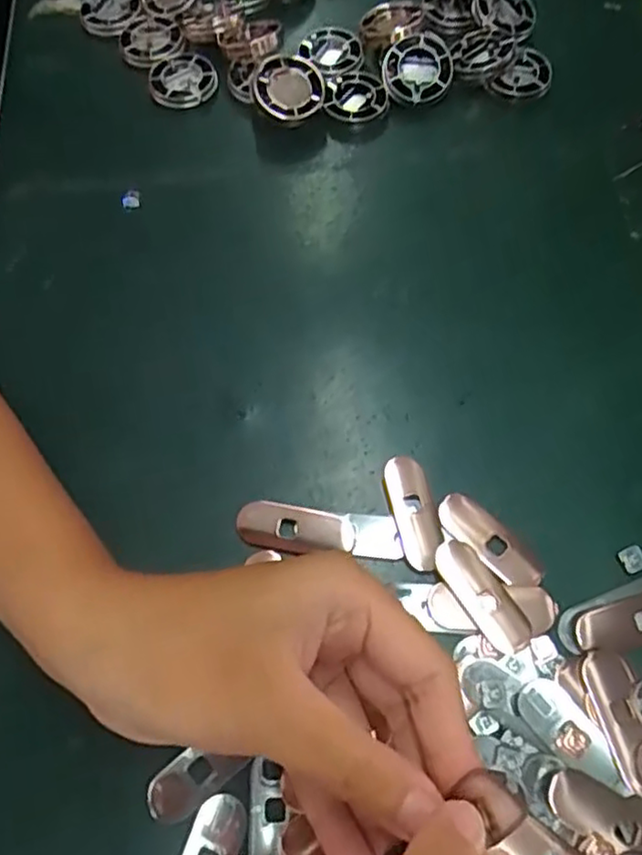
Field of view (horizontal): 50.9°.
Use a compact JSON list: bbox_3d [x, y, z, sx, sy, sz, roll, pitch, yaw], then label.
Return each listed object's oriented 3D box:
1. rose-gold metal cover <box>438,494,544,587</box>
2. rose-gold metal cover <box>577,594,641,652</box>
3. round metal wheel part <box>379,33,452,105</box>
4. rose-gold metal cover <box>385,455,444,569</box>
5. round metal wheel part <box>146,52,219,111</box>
[{"bbox_3d":[0.072,0.048,0.285,0.020,0.004,0.049,-41,72,-16],"label":"rose-gold metal cover"},{"bbox_3d":[0.128,0.078,0.270,0.050,0.004,0.019,-15,67,-6],"label":"rose-gold metal cover"},{"bbox_3d":[0.055,-0.205,0.385,0.038,0.007,0.043,10,85,3],"label":"round metal wheel part"},{"bbox_3d":[0.041,0.036,0.291,0.019,0.005,0.049,-12,67,-5],"label":"rose-gold metal cover"},{"bbox_3d":[-0.081,-0.203,0.391,0.039,0.008,0.036,0,66,0],"label":"round metal wheel part"}]

